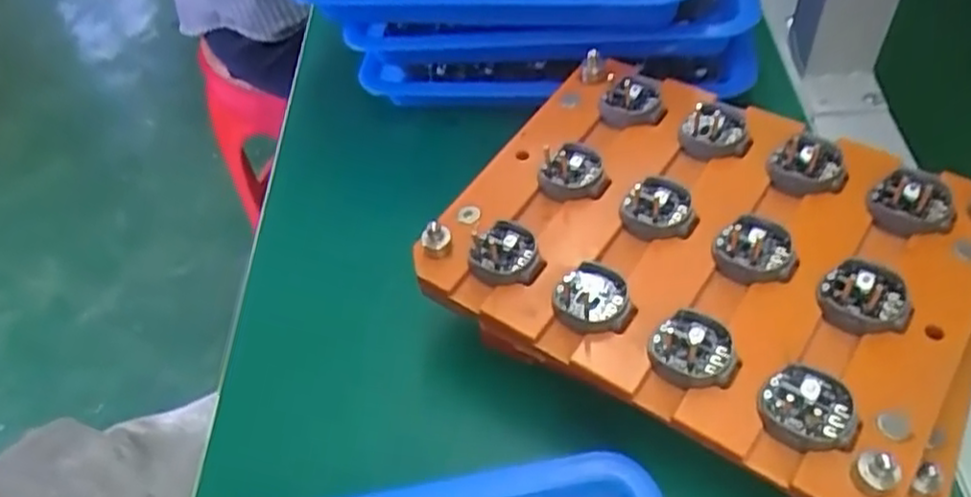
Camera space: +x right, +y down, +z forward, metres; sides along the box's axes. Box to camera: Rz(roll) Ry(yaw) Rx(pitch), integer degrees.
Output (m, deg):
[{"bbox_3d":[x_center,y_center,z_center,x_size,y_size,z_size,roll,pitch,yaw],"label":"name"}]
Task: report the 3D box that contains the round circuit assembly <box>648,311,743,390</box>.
[{"bbox_3d":[0.070,0.035,0.244,0.026,0.006,0.027,-3,52,4],"label":"round circuit assembly"}]

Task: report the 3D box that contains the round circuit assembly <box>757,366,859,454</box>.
[{"bbox_3d":[0.102,0.051,0.228,0.028,0.007,0.025,30,61,26],"label":"round circuit assembly"}]

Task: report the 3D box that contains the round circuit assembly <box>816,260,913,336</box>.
[{"bbox_3d":[0.130,0.016,0.248,0.028,0.007,0.028,-3,52,4],"label":"round circuit assembly"}]

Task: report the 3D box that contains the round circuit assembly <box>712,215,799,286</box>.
[{"bbox_3d":[0.099,0.000,0.266,0.027,0.006,0.028,-3,52,4],"label":"round circuit assembly"}]

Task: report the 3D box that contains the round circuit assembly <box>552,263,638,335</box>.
[{"bbox_3d":[0.040,0.019,0.260,0.025,0.007,0.028,-38,57,-21],"label":"round circuit assembly"}]

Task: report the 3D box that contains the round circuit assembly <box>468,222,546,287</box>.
[{"bbox_3d":[0.008,0.002,0.278,0.028,0.006,0.026,-3,52,4],"label":"round circuit assembly"}]

